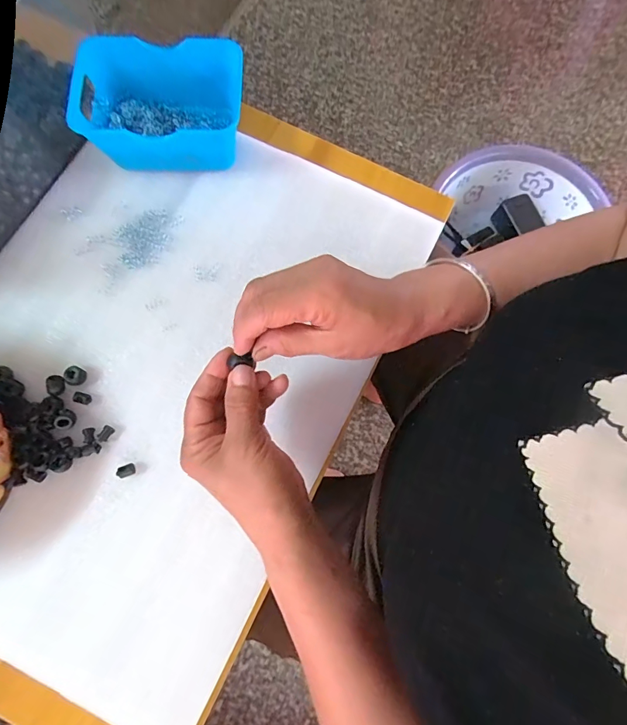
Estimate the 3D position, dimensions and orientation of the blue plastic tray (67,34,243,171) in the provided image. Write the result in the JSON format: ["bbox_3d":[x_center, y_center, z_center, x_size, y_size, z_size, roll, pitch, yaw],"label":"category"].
[{"bbox_3d":[-0.144,-0.243,0.396,0.146,0.068,0.098,5,76,0],"label":"blue plastic tray"}]

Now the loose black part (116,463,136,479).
[{"bbox_3d":[-0.161,0.093,0.353,0.013,0.008,0.010,-24,79,-5],"label":"loose black part"}]

